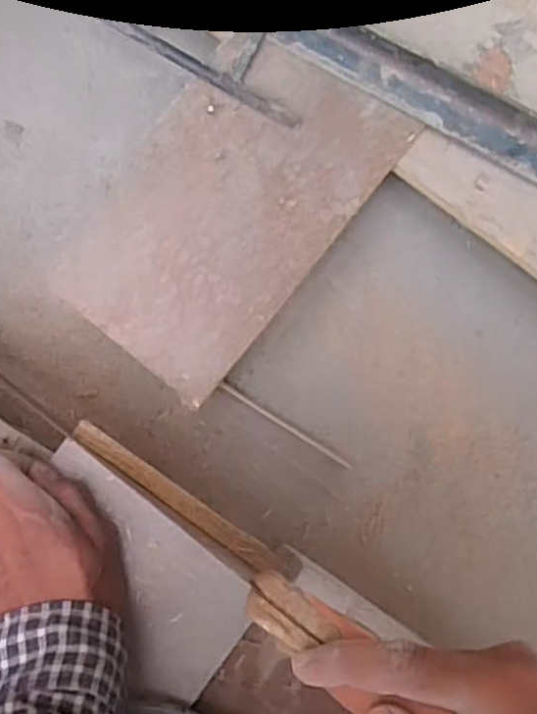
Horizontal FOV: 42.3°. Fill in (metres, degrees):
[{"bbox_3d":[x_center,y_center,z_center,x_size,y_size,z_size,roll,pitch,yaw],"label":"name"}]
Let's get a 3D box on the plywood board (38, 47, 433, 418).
[{"bbox_3d":[-0.028,-0.106,0.495,0.147,0.007,0.247,37,85,2],"label":"plywood board"}]

